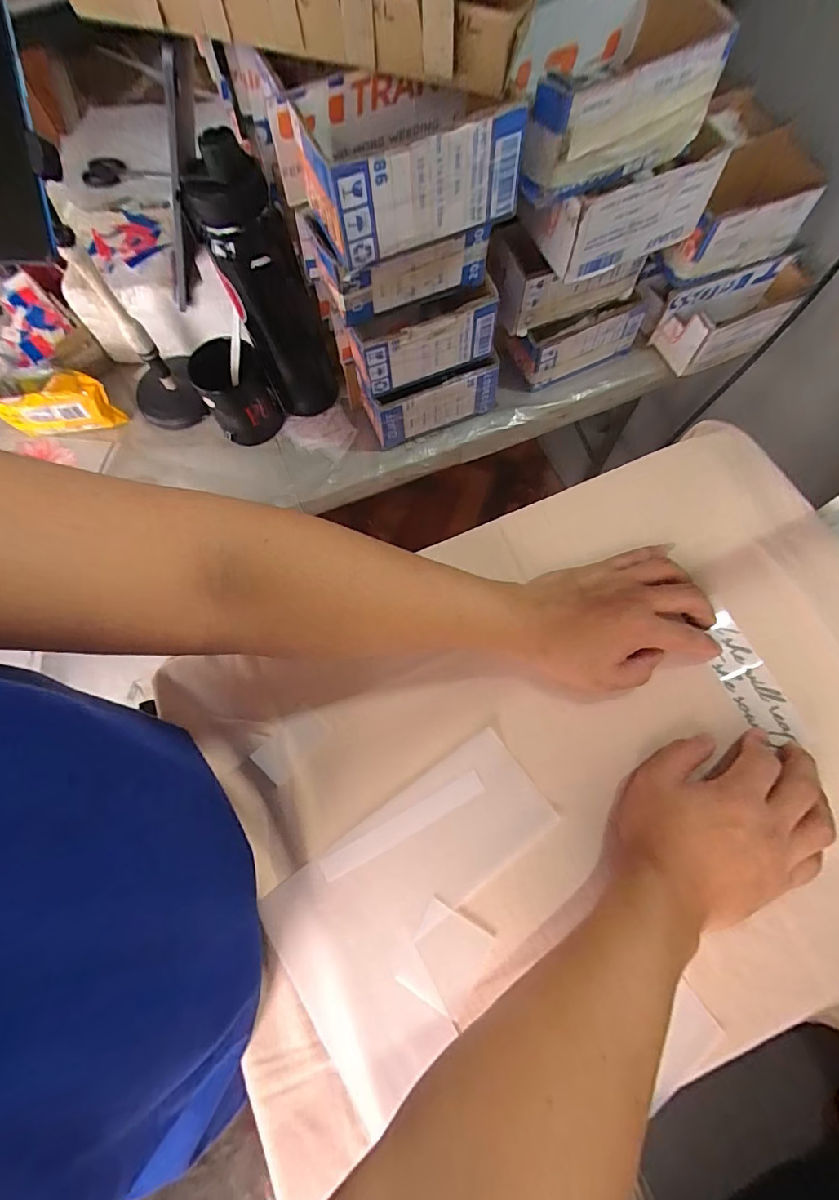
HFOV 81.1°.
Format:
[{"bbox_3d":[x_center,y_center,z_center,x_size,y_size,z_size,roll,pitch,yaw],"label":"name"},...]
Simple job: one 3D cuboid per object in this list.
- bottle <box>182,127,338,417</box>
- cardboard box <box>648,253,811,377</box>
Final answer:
[{"bbox_3d":[-0.157,-0.315,0.522,0.086,0.268,0.090,-21,71,-6],"label":"bottle"},{"bbox_3d":[0.397,-0.352,0.607,0.193,0.076,0.076,-18,71,-4],"label":"cardboard box"}]

